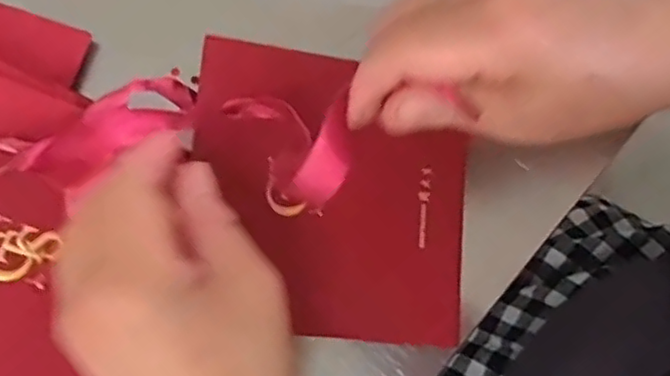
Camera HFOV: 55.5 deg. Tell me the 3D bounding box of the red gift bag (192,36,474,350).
[{"bbox_3d":[0.000,0.003,0.314,0.140,0.013,0.136,8,81,-13],"label":"red gift bag"}]

